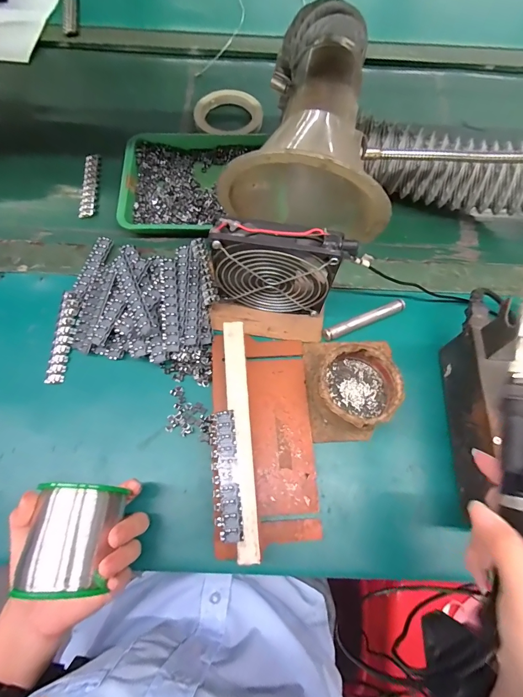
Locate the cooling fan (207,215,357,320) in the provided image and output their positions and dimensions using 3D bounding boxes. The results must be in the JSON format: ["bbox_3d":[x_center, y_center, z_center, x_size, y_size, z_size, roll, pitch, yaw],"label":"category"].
[{"bbox_3d":[0.016,-0.076,0.362,0.126,0.126,0.028,8,68,4],"label":"cooling fan"}]

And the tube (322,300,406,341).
[{"bbox_3d":[0.120,-0.033,0.408,0.104,0.011,0.013,-22,71,-10],"label":"tube"}]

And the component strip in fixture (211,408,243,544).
[{"bbox_3d":[-0.032,0.109,0.310,0.023,0.004,0.106,-6,67,-2],"label":"component strip in fixture"}]

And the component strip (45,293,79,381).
[{"bbox_3d":[-0.219,-0.014,0.392,0.021,0.010,0.105,1,67,1],"label":"component strip"}]

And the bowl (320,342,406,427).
[{"bbox_3d":[0.098,0.039,0.361,0.079,0.037,0.080,1,69,-1],"label":"bowl"}]

